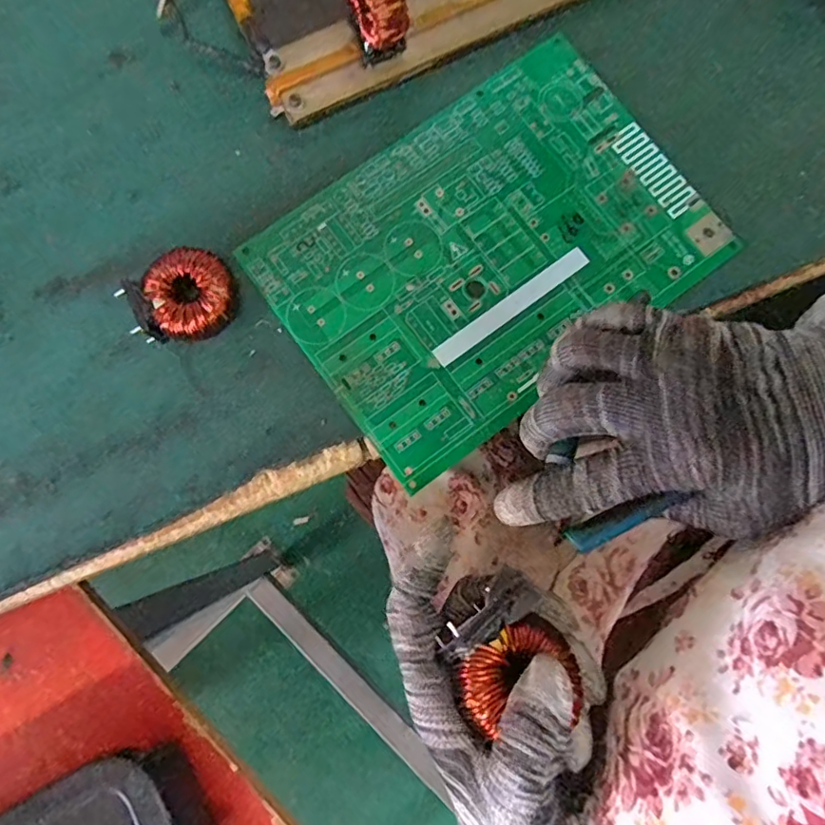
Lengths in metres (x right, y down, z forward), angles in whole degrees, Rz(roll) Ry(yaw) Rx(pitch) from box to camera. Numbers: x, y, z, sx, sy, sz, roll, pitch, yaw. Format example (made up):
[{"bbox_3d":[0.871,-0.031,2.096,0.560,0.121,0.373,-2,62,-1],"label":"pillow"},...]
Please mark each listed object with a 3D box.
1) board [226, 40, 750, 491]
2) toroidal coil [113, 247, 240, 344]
[{"bbox_3d":[0.048,-0.102,0.344,0.255,0.006,0.182,-36,82,-7],"label":"board"},{"bbox_3d":[-0.133,-0.066,0.326,0.056,0.028,0.052,0,79,-1],"label":"toroidal coil"}]

